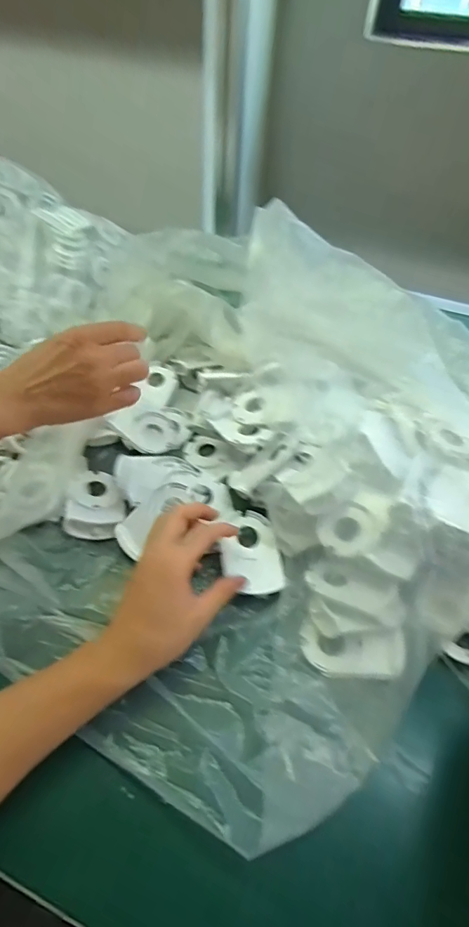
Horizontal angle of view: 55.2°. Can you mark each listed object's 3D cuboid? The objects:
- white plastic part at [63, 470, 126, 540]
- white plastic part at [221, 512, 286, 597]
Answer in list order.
[{"bbox_3d":[-0.143,0.038,0.469,0.056,0.021,0.084,-2,48,-6],"label":"white plastic part"},{"bbox_3d":[0.018,0.085,0.433,0.058,0.008,0.086,13,43,-15],"label":"white plastic part"}]

